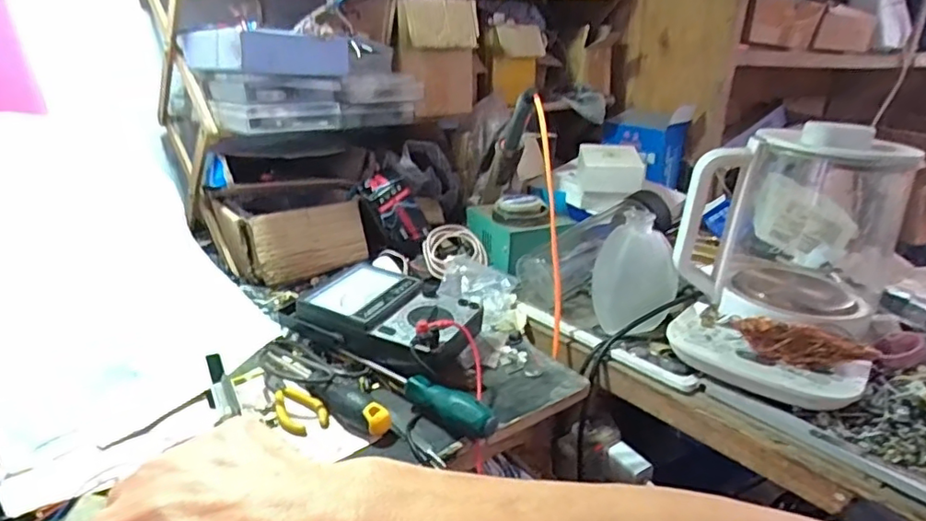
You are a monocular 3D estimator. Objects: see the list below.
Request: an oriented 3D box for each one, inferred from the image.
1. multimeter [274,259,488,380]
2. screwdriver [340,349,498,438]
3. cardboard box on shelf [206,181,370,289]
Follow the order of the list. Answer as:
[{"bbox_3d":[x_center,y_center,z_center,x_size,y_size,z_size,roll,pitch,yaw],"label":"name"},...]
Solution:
[{"bbox_3d":[-0.077,0.062,0.618,0.182,0.054,0.123,15,26,30],"label":"multimeter"},{"bbox_3d":[-0.044,0.116,0.531,0.172,0.033,0.024,19,27,35],"label":"screwdriver"},{"bbox_3d":[-0.232,-0.043,0.783,0.183,0.091,0.144,-8,24,-22],"label":"cardboard box on shelf"}]

